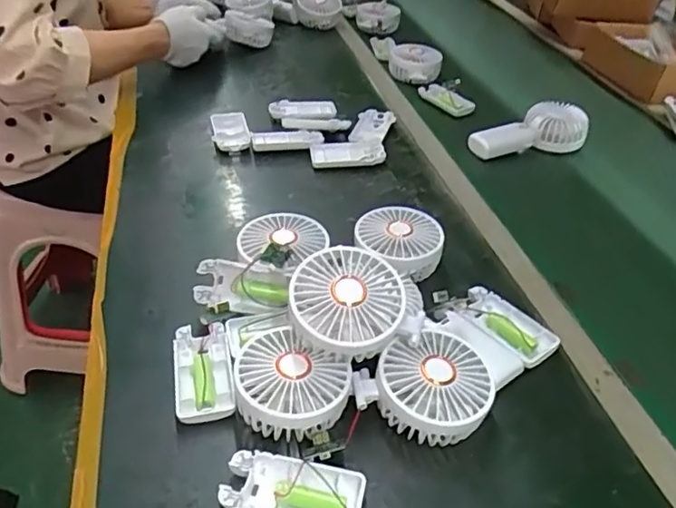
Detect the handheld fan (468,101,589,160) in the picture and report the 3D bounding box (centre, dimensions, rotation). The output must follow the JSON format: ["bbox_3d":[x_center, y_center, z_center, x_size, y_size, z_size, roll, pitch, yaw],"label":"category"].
[{"bbox_3d":[0.277,-0.178,0.840,0.179,0.047,0.076,-14,43,-23],"label":"handheld fan"}]

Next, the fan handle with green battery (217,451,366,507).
[{"bbox_3d":[-0.030,0.165,0.406,0.095,0.017,0.046,9,40,9],"label":"fan handle with green battery"}]

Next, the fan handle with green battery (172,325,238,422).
[{"bbox_3d":[-0.111,0.097,0.484,0.045,0.014,0.093,-7,40,-11],"label":"fan handle with green battery"}]

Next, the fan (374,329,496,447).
[{"bbox_3d":[0.076,0.105,0.453,0.082,0.051,0.078,1,39,-1],"label":"fan"}]

